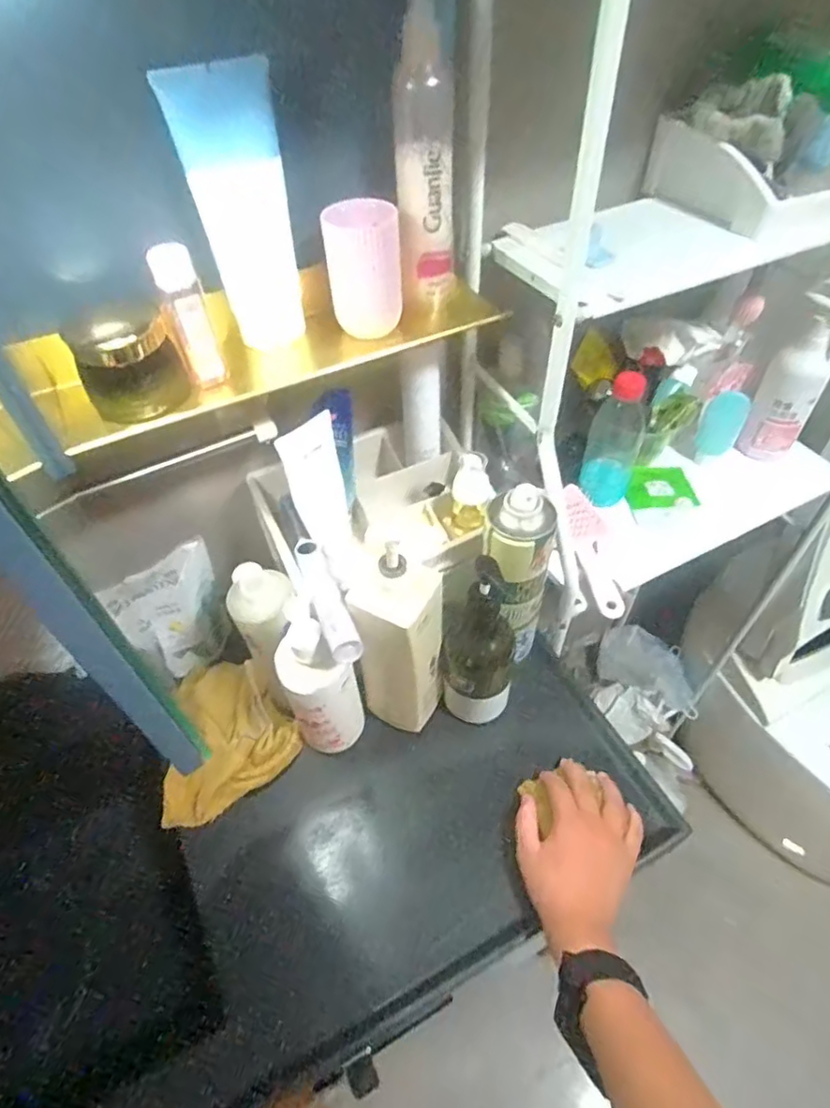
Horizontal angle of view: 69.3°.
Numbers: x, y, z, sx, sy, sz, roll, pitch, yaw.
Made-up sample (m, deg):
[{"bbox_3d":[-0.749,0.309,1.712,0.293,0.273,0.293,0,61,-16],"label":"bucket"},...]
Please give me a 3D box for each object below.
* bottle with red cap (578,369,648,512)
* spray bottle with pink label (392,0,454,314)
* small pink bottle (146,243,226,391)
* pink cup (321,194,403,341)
[{"bbox_3d":[0.247,-0.137,0.739,0.056,0.159,0.061,33,60,27],"label":"bottle with red cap"},{"bbox_3d":[0.008,-0.301,0.480,0.046,0.210,0.032,7,51,10],"label":"spray bottle with pink label"},{"bbox_3d":[-0.169,-0.173,0.449,0.030,0.103,0.021,-16,51,-9],"label":"small pink bottle"},{"bbox_3d":[-0.042,-0.240,0.504,0.060,0.097,0.050,-4,50,0],"label":"pink cup"}]

